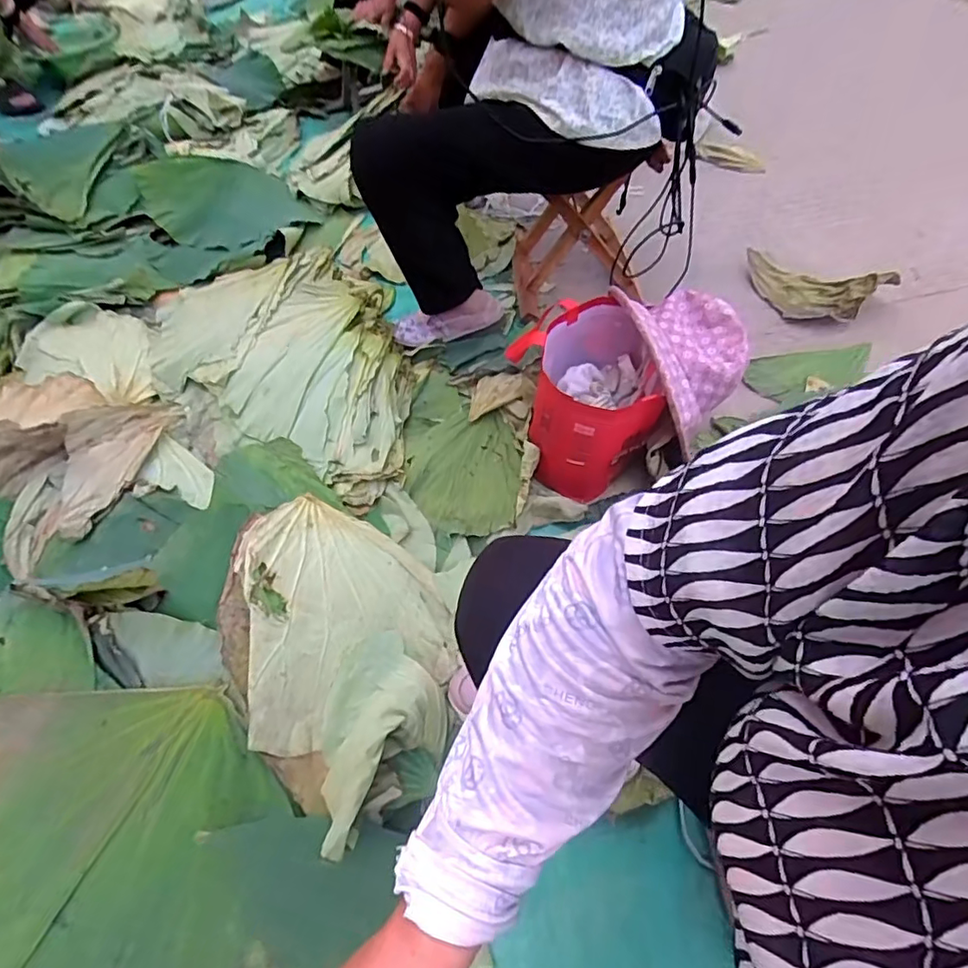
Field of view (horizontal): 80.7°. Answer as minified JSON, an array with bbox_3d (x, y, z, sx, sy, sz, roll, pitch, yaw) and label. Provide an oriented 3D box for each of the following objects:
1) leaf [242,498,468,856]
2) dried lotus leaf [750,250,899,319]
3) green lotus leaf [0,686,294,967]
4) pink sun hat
[{"bbox_3d":[-0.146,0.184,0.686,0.276,0.086,0.365,13,58,-33],"label":"leaf"},{"bbox_3d":[0.660,-0.403,1.149,0.265,0.075,0.142,28,59,35],"label":"dried lotus leaf"},{"bbox_3d":[-0.376,0.359,0.574,0.301,0.040,0.293,-3,78,-13],"label":"green lotus leaf"},{"bbox_3d":[0.295,-0.198,0.841,0.164,0.117,0.244,-20,56,-12],"label":"pink sun hat"}]

